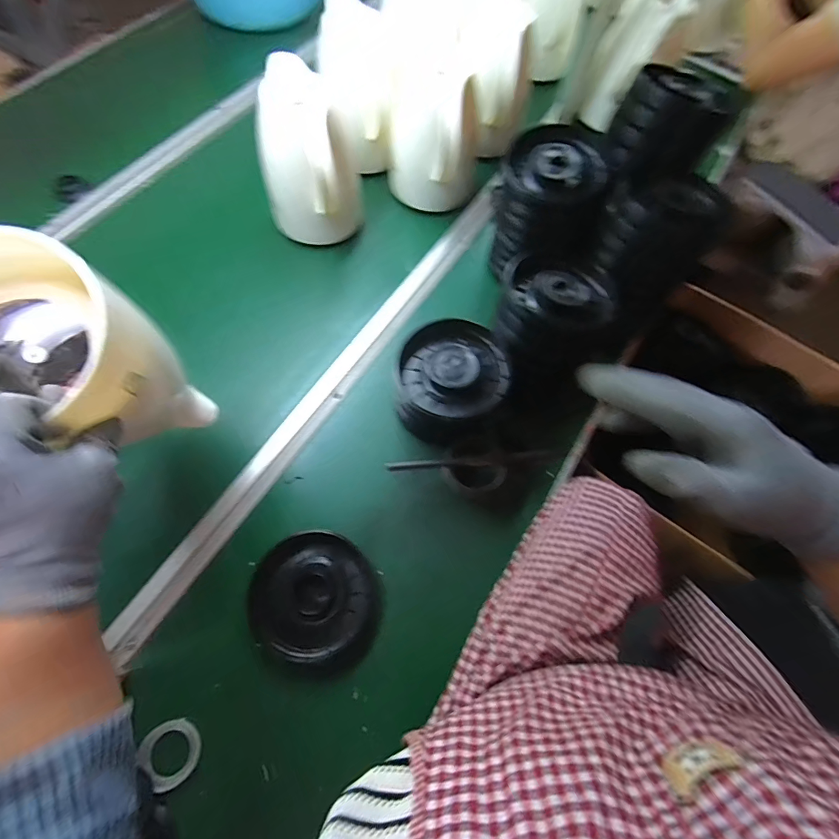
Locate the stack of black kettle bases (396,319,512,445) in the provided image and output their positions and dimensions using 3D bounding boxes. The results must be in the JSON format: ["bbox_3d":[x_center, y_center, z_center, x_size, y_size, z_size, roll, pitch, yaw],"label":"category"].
[{"bbox_3d":[0.040,-0.050,0.545,0.139,0.109,0.140,-16,70,-9],"label":"stack of black kettle bases"}]

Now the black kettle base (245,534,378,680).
[{"bbox_3d":[-0.124,0.219,0.488,0.139,0.033,0.158,-41,76,-16],"label":"black kettle base"}]

